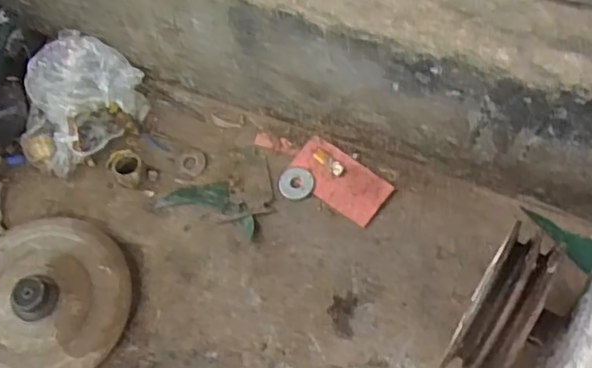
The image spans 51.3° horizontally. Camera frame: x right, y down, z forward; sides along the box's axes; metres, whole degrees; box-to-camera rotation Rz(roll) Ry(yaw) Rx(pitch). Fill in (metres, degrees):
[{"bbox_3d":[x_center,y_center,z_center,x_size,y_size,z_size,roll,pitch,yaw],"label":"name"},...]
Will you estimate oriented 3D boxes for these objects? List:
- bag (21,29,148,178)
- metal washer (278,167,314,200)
[{"bbox_3d":[-0.192,-0.070,0.550,0.072,0.083,0.116,25,68,15],"label":"bag"},{"bbox_3d":[0.000,-0.001,0.546,0.029,0.004,0.031,-2,64,3],"label":"metal washer"}]

